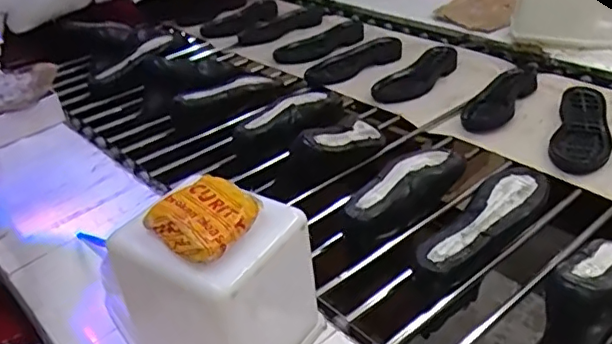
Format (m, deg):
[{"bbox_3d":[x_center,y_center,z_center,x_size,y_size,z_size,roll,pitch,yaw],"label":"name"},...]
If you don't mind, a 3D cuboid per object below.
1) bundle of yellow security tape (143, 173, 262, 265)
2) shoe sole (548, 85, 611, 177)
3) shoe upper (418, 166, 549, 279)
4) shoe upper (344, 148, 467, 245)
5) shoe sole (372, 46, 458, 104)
[{"bbox_3d":[-0.088,0.039,0.511,0.084,0.022,0.086,-30,41,-32],"label":"bundle of yellow security tape"},{"bbox_3d":[0.476,-0.079,0.982,0.087,0.019,0.266,12,37,25],"label":"shoe sole"},{"bbox_3d":[0.236,0.076,0.743,0.222,0.075,0.080,-31,41,-33],"label":"shoe upper"},{"bbox_3d":[0.136,0.035,0.830,0.217,0.069,0.078,-29,40,-31],"label":"shoe upper"},{"bbox_3d":[0.239,-0.210,1.207,0.094,0.022,0.239,21,42,34],"label":"shoe sole"}]

